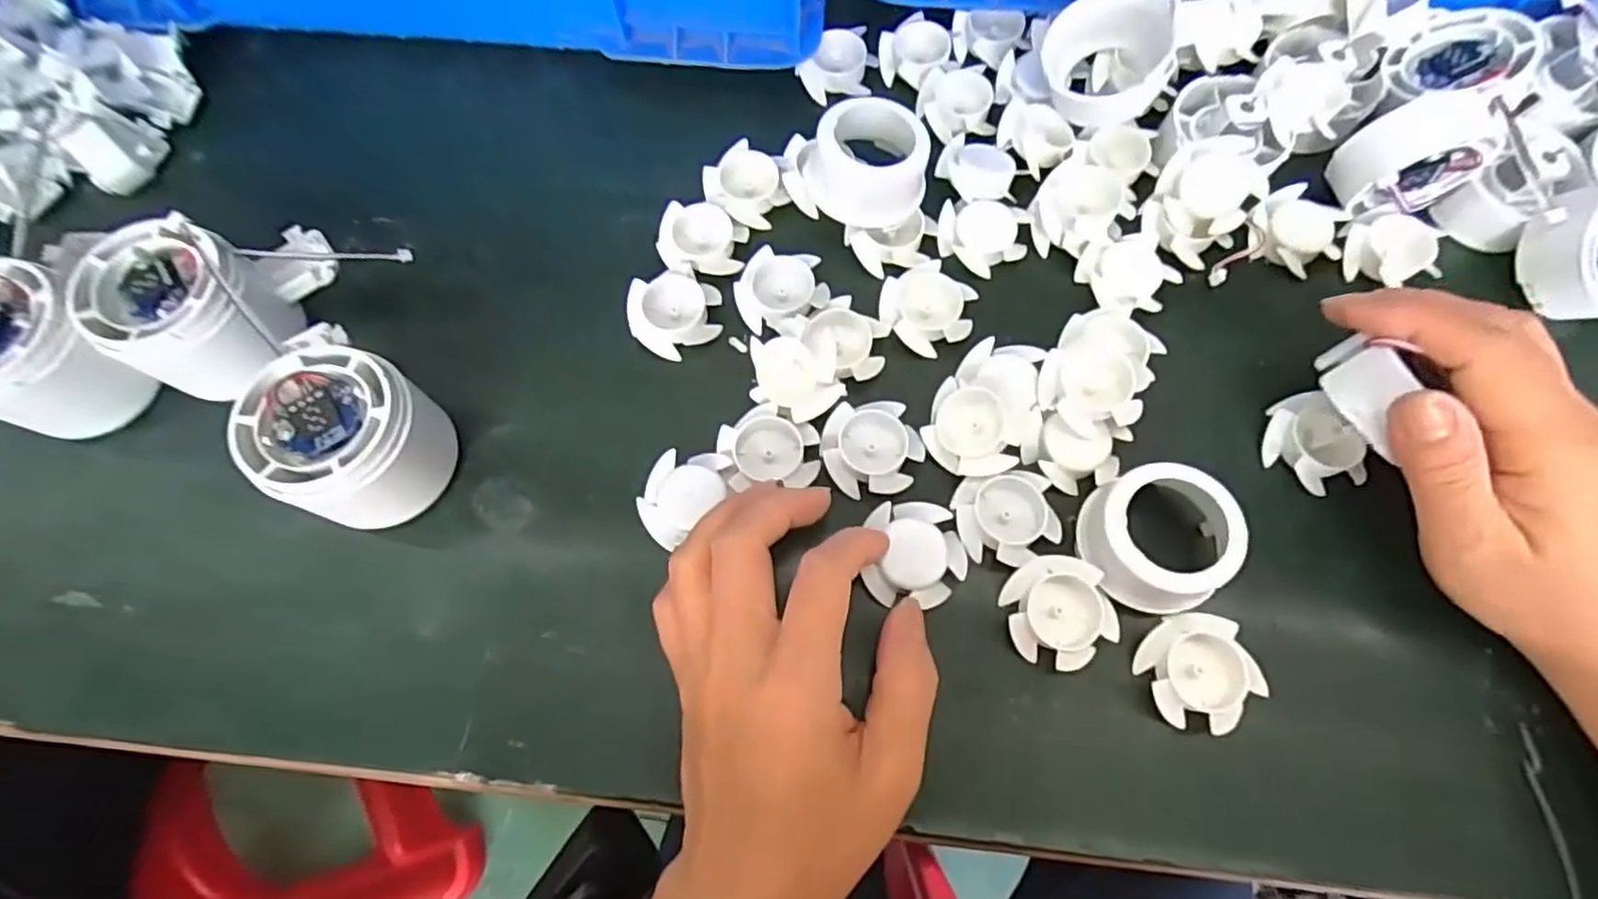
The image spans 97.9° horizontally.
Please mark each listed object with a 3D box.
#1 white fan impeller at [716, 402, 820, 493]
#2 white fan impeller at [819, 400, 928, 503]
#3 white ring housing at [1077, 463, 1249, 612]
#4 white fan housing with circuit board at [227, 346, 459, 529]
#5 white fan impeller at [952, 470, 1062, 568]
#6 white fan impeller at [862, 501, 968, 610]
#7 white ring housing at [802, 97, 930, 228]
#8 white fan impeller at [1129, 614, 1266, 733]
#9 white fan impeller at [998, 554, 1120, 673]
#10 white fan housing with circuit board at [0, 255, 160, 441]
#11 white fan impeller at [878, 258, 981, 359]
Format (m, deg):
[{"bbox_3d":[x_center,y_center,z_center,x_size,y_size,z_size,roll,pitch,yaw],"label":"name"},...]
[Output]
[{"bbox_3d":[-0.012,-0.001,0.284,0.040,0.016,0.034,-3,74,1],"label":"white fan impeller"},{"bbox_3d":[0.030,0.000,0.286,0.040,0.016,0.038,3,74,2],"label":"white fan impeller"},{"bbox_3d":[0.134,0.033,0.258,0.048,0.026,0.050,0,74,1],"label":"white ring housing"},{"bbox_3d":[-0.167,-0.002,0.265,0.054,0.055,0.057,0,74,1],"label":"white fan housing with circuit board"},{"bbox_3d":[0.082,0.027,0.273,0.038,0.012,0.036,-4,74,0],"label":"white fan impeller"},{"bbox_3d":[0.045,0.040,0.268,0.037,0.010,0.038,2,74,2],"label":"white fan impeller"},{"bbox_3d":[0.030,-0.125,0.308,0.052,0.031,0.046,8,74,4],"label":"white ring housing"},{"bbox_3d":[0.147,0.082,0.256,0.038,0.012,0.039,0,74,1],"label":"white fan impeller"},{"bbox_3d":[0.097,0.061,0.263,0.038,0.011,0.040,0,74,1],"label":"white fan impeller"},{"bbox_3d":[-0.313,-0.039,0.285,0.058,0.049,0.056,0,74,1],"label":"white fan housing with circuit board"},{"bbox_3d":[0.057,-0.063,0.306,0.037,0.010,0.039,0,74,1],"label":"white fan impeller"}]

